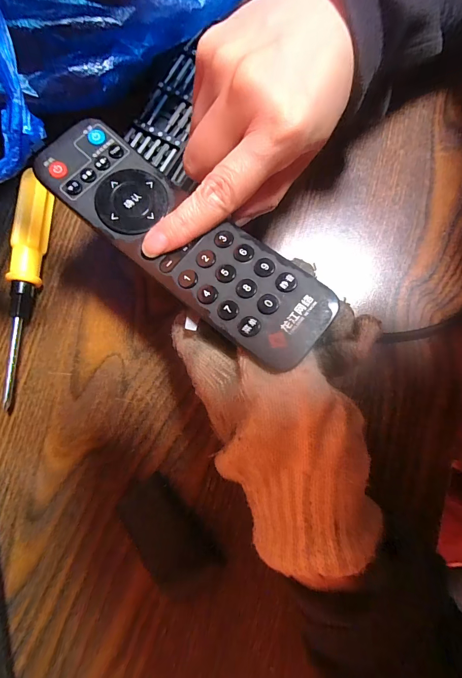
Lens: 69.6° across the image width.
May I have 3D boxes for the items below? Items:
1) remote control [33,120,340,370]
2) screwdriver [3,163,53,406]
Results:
[{"bbox_3d":[-0.024,-0.047,0.153,0.151,0.011,0.045,39,82,10],"label":"remote control"},{"bbox_3d":[-0.137,-0.033,0.221,0.019,0.020,0.151,10,92,2],"label":"screwdriver"}]

